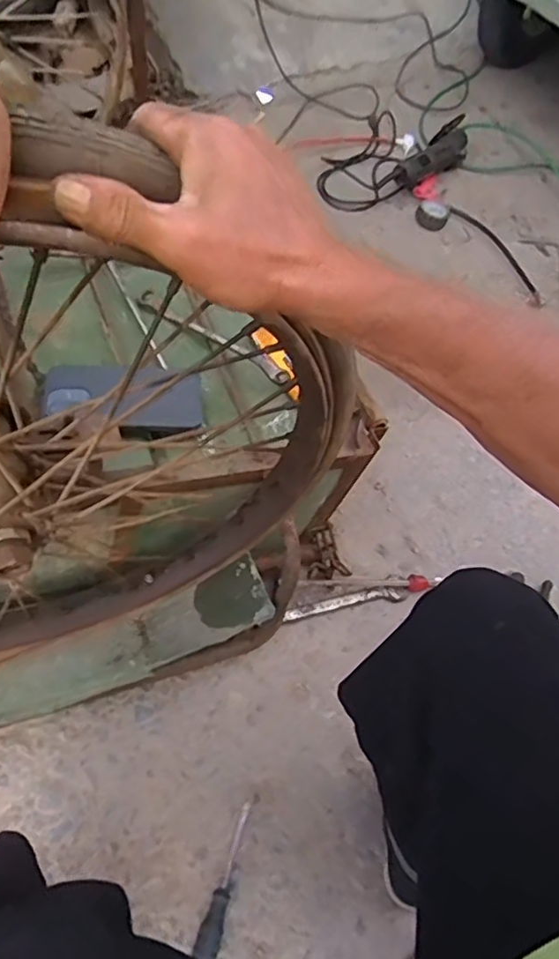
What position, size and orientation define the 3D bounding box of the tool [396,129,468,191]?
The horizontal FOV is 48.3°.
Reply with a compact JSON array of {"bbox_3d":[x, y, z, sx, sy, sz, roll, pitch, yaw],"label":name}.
[{"bbox_3d":[0.362,-0.735,1.428,0.066,0.058,0.261,37,56,16],"label":"tool"}]

